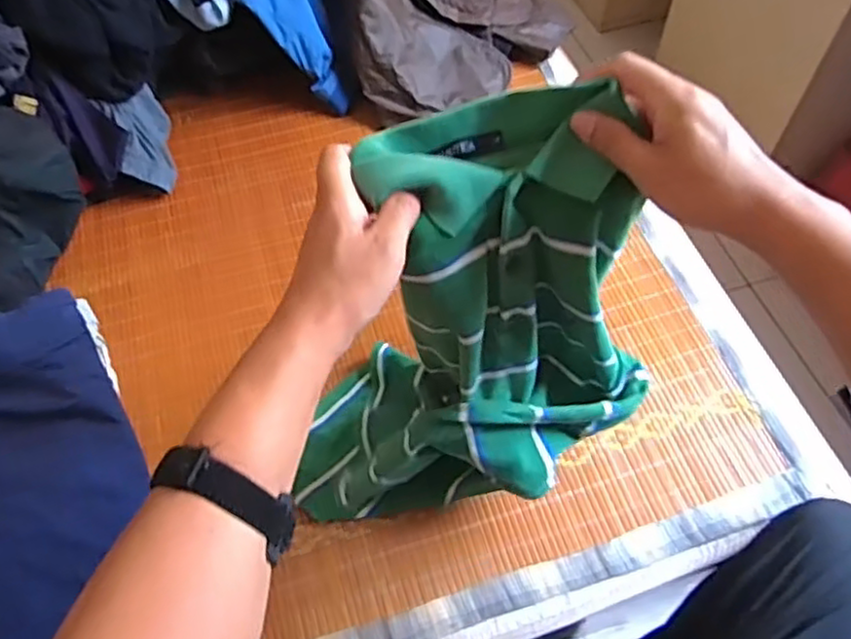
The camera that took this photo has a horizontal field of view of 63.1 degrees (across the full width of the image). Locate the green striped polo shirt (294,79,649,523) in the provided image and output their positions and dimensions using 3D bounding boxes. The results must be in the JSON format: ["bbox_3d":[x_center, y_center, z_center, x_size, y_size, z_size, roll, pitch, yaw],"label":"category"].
[{"bbox_3d":[0.044,0.017,0.605,0.240,0.468,0.214,-14,57,-27],"label":"green striped polo shirt"}]

